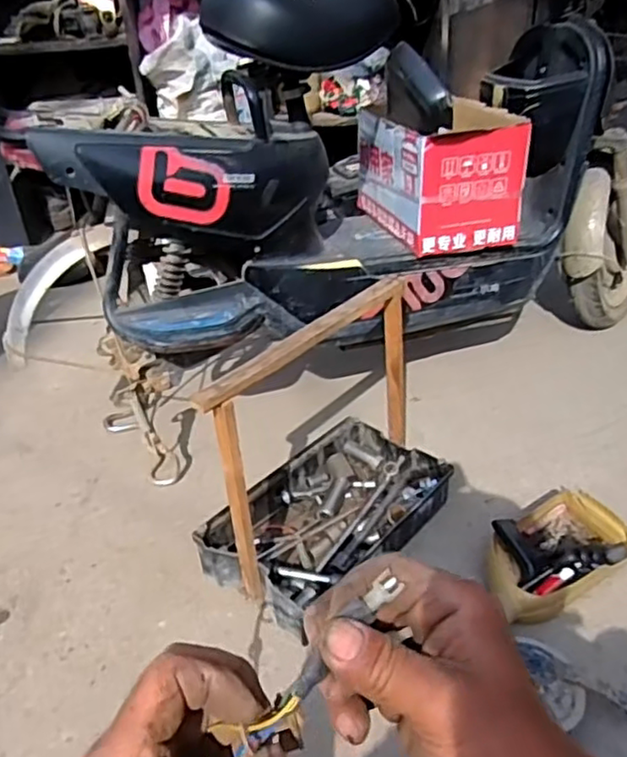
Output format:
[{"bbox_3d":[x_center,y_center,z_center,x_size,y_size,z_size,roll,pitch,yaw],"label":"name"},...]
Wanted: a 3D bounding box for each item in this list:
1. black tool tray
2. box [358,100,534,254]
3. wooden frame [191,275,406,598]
[{"bbox_3d":[0.022,0.219,1.033,0.228,0.074,0.381,26,42,36],"label":"black tool tray"},{"bbox_3d":[0.217,-0.369,1.155,0.189,0.197,0.281,-13,35,-16],"label":"box"},{"bbox_3d":[0.011,0.074,0.959,0.058,0.338,0.409,26,43,32],"label":"wooden frame"}]

